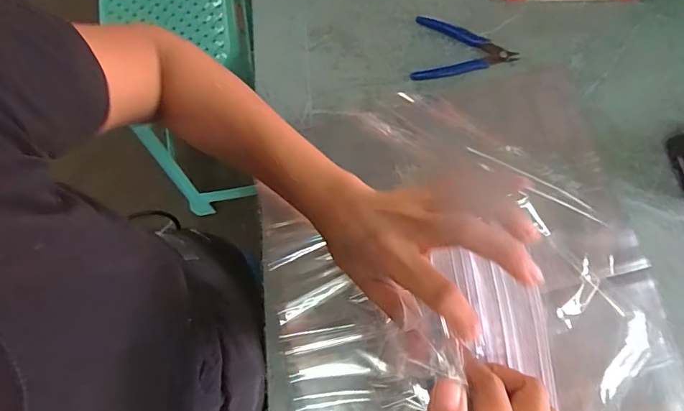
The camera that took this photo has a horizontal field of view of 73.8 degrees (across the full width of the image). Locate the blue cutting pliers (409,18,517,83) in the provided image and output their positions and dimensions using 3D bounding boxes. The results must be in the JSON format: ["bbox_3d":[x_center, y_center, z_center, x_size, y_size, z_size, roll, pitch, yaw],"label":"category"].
[{"bbox_3d":[0.146,-0.184,0.540,0.119,0.011,0.075,5,77,4],"label":"blue cutting pliers"}]

